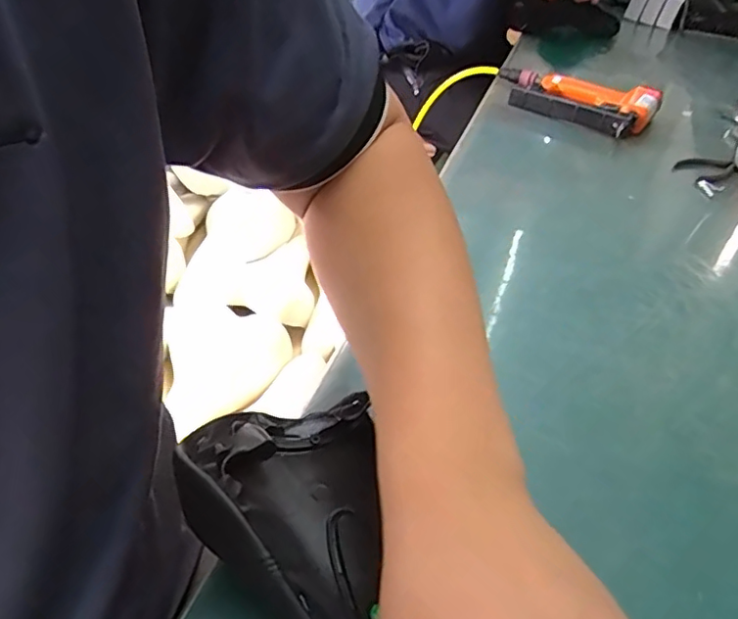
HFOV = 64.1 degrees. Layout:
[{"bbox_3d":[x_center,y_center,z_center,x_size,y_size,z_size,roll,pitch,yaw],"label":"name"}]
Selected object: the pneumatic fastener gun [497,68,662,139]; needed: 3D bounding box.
[{"bbox_3d":[0.300,-0.321,0.902,0.249,0.054,0.109,30,45,24],"label":"pneumatic fastener gun"}]

